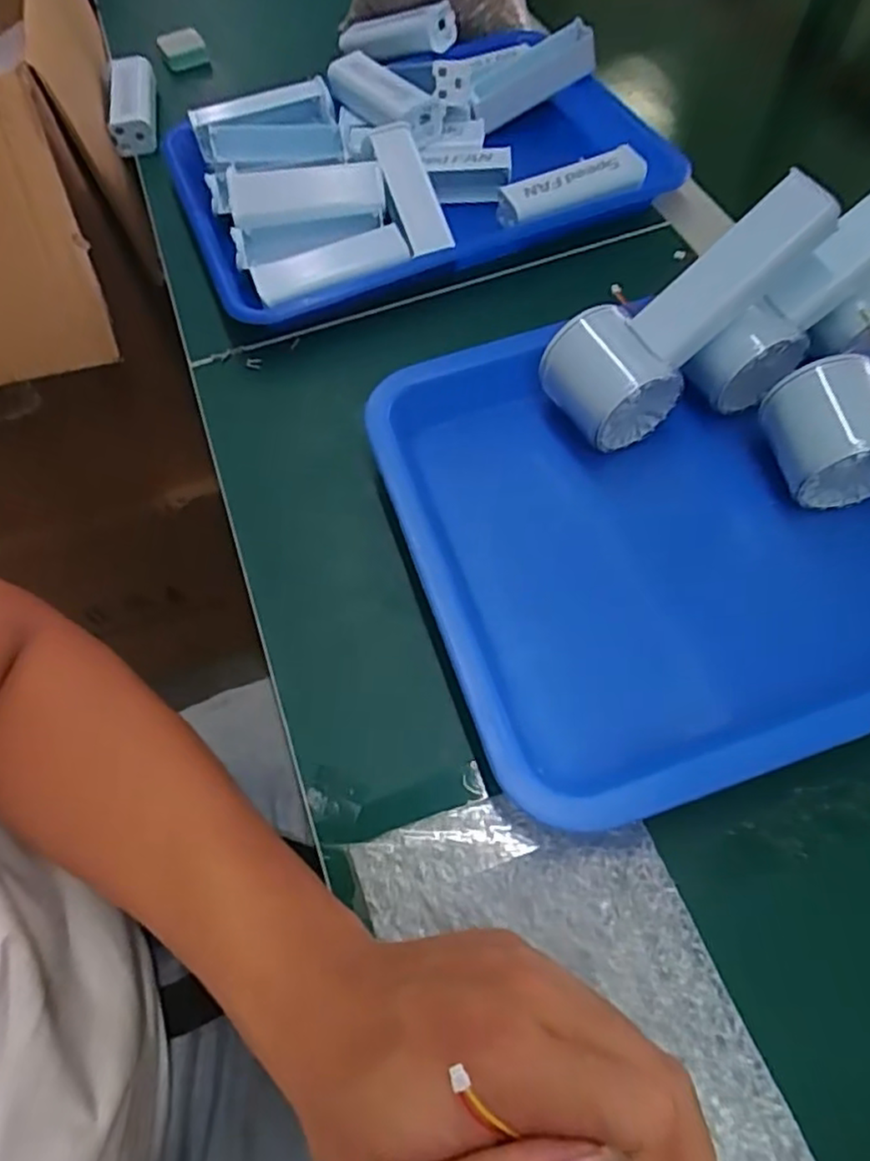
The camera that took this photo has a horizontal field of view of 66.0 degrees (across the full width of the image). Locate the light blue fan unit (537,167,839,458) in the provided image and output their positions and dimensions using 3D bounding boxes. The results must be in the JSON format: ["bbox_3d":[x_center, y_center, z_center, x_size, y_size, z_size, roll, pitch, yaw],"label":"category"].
[{"bbox_3d":[0.127,-0.136,0.343,0.150,0.046,0.053,-39,64,20],"label":"light blue fan unit"}]

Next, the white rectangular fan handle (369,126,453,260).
[{"bbox_3d":[-0.014,-0.271,0.467,0.030,0.016,0.082,-25,110,-5],"label":"white rectangular fan handle"}]

